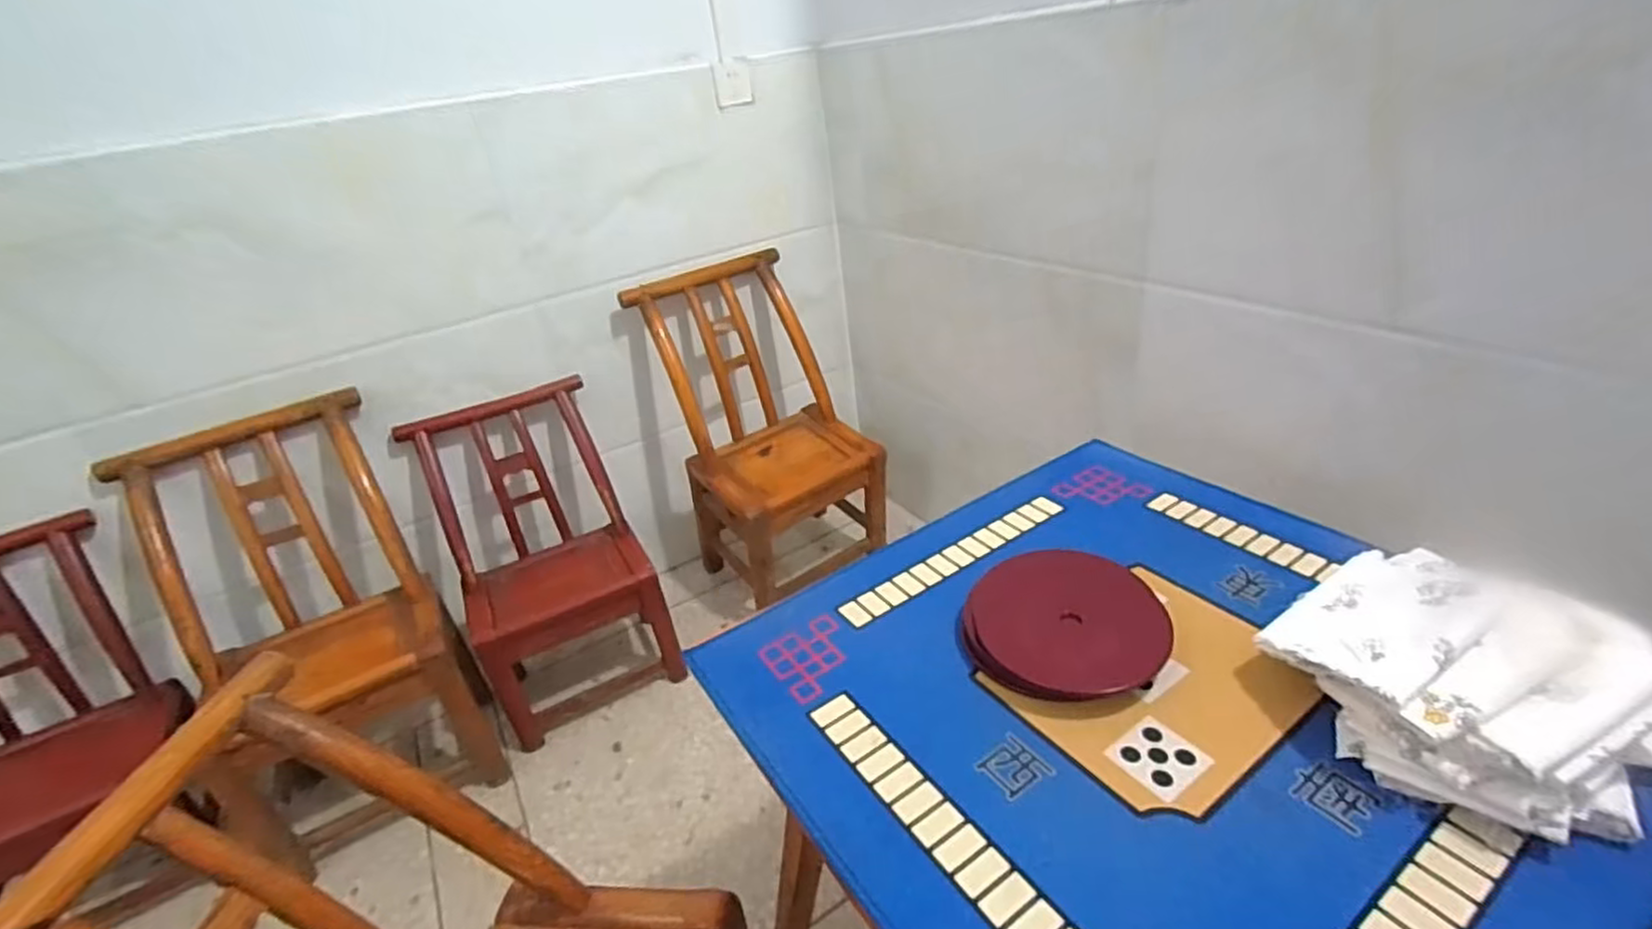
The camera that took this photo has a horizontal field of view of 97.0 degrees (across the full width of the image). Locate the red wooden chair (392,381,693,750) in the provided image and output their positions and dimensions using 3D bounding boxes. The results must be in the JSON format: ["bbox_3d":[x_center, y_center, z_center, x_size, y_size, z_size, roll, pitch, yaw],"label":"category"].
[{"bbox_3d":[-0.601,0.209,1.588,0.385,0.629,0.355,-19,31,-19],"label":"red wooden chair"}]

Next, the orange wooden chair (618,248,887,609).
[{"bbox_3d":[-0.120,-0.087,1.733,0.385,0.690,0.439,-27,34,-31],"label":"orange wooden chair"}]

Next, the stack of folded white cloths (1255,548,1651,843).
[{"bbox_3d":[0.530,0.167,0.580,0.226,0.111,0.255,-21,32,-22],"label":"stack of folded white cloths"}]

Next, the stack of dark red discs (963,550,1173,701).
[{"bbox_3d":[0.241,0.158,0.743,0.187,0.049,0.155,-1,30,12],"label":"stack of dark red discs"}]

